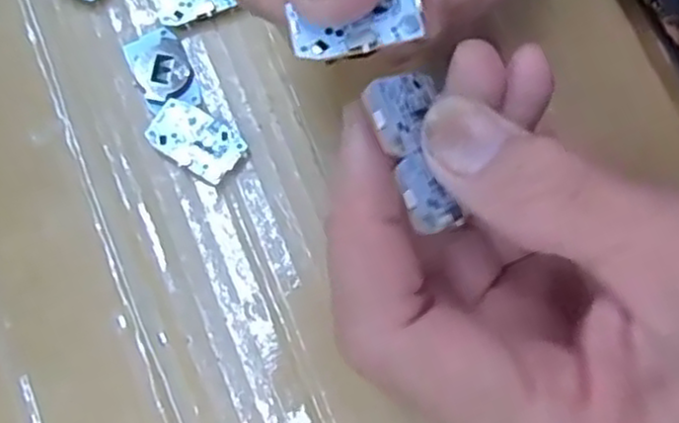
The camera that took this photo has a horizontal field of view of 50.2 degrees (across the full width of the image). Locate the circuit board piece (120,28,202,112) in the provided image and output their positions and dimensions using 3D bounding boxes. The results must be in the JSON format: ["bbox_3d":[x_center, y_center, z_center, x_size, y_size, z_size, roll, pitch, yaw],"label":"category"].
[{"bbox_3d":[-0.057,-0.046,0.235,0.017,0.005,0.028,-28,79,-6],"label":"circuit board piece"}]

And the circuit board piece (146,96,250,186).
[{"bbox_3d":[-0.046,-0.022,0.230,0.029,0.005,0.018,34,79,7],"label":"circuit board piece"}]

